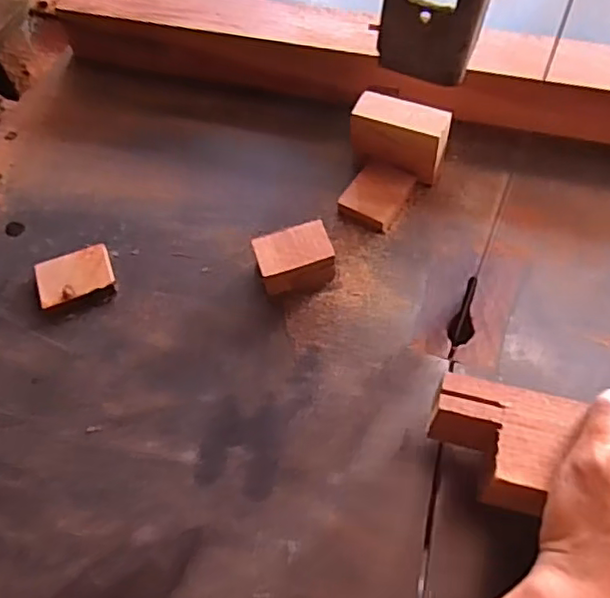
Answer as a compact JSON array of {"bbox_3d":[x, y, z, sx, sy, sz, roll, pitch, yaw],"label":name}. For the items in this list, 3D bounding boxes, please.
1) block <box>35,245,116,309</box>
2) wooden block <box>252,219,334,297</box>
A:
[{"bbox_3d":[-0.178,-0.018,0.472,0.057,0.010,0.040,-21,60,-9],"label":"block"},{"bbox_3d":[-0.008,-0.030,0.458,0.055,0.028,0.038,-17,60,-7],"label":"wooden block"}]

